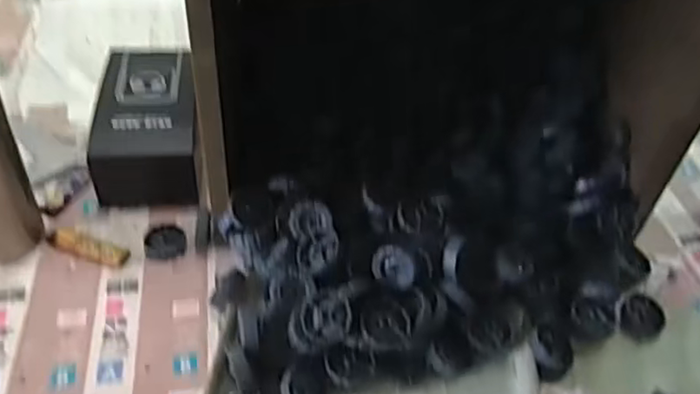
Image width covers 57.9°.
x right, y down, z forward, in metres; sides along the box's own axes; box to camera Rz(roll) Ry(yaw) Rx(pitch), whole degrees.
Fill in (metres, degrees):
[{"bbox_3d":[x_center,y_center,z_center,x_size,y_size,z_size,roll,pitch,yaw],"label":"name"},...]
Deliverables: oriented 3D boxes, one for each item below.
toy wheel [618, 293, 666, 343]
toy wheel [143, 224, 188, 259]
[{"bbox_3d":[0.260,0.107,0.564,0.039,0.013,0.044,32,52,28],"label":"toy wheel"},{"bbox_3d":[-0.175,0.042,0.602,0.037,0.010,0.041,-6,47,-10],"label":"toy wheel"}]

